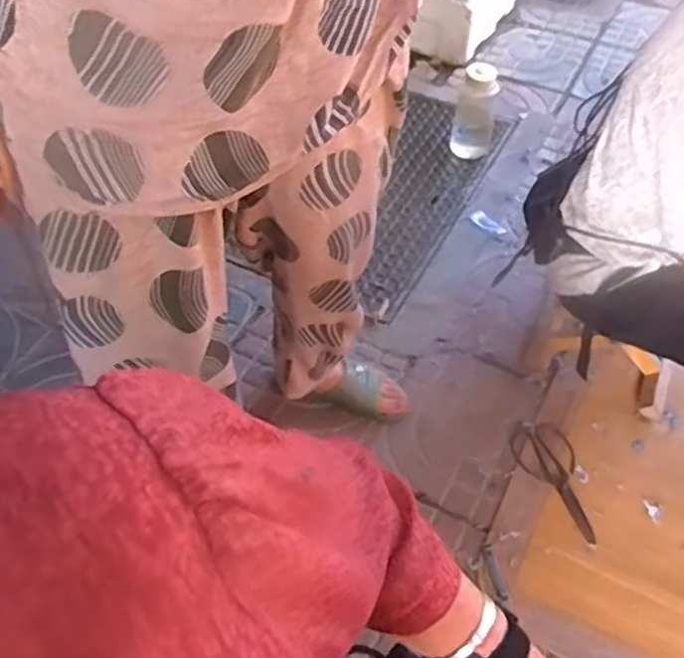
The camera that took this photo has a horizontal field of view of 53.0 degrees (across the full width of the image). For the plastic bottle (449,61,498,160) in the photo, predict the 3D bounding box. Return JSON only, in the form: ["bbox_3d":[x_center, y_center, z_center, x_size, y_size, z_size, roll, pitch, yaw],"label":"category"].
[{"bbox_3d":[0.309,-0.505,1.598,0.095,0.206,0.077,6,50,7],"label":"plastic bottle"}]

